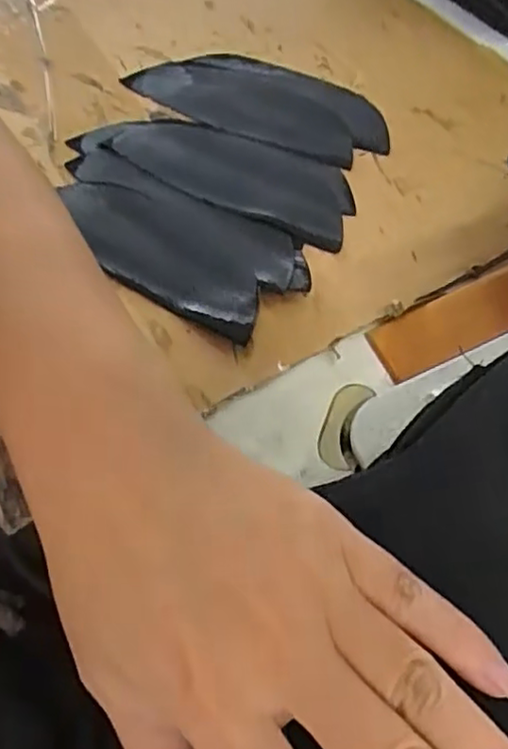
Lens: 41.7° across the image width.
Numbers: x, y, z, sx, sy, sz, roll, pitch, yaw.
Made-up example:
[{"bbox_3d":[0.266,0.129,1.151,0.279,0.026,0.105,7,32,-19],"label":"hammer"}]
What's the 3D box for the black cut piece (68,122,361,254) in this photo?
[{"bbox_3d":[-0.021,-0.107,0.344,0.147,0.004,0.057,18,60,12],"label":"black cut piece"}]

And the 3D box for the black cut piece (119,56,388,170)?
[{"bbox_3d":[0.004,-0.155,0.374,0.147,0.006,0.060,19,60,12],"label":"black cut piece"}]

